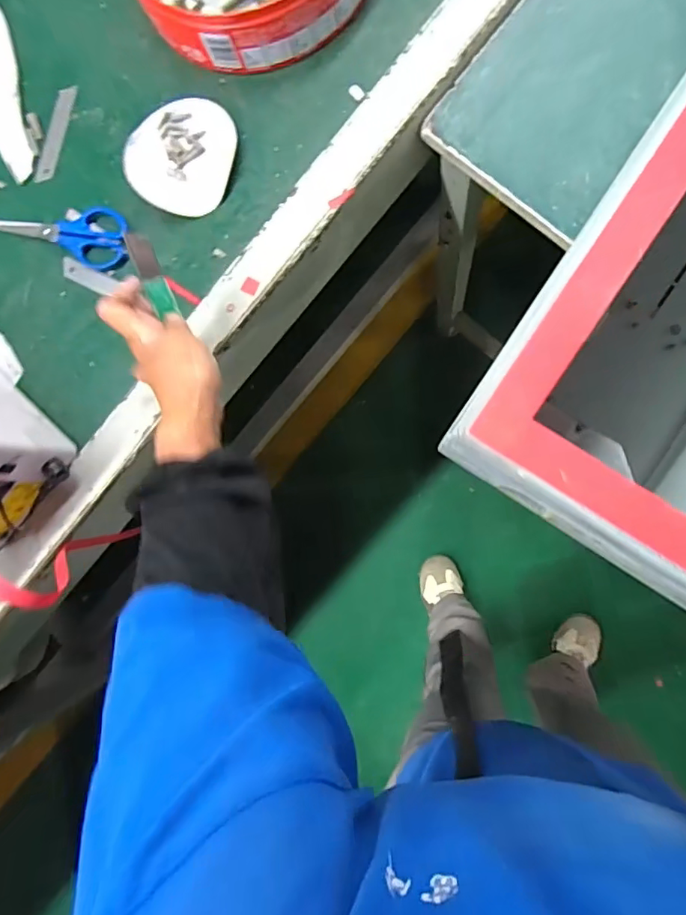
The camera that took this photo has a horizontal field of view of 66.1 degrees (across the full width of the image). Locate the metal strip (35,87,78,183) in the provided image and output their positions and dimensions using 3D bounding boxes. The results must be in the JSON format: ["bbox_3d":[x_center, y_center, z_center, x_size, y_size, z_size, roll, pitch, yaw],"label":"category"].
[{"bbox_3d":[-0.299,-0.337,0.551,0.021,0.004,0.100,17,93,3],"label":"metal strip"}]

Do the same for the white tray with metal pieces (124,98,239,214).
[{"bbox_3d":[-0.162,-0.302,0.523,0.108,0.013,0.111,17,93,9],"label":"white tray with metal pieces"}]

